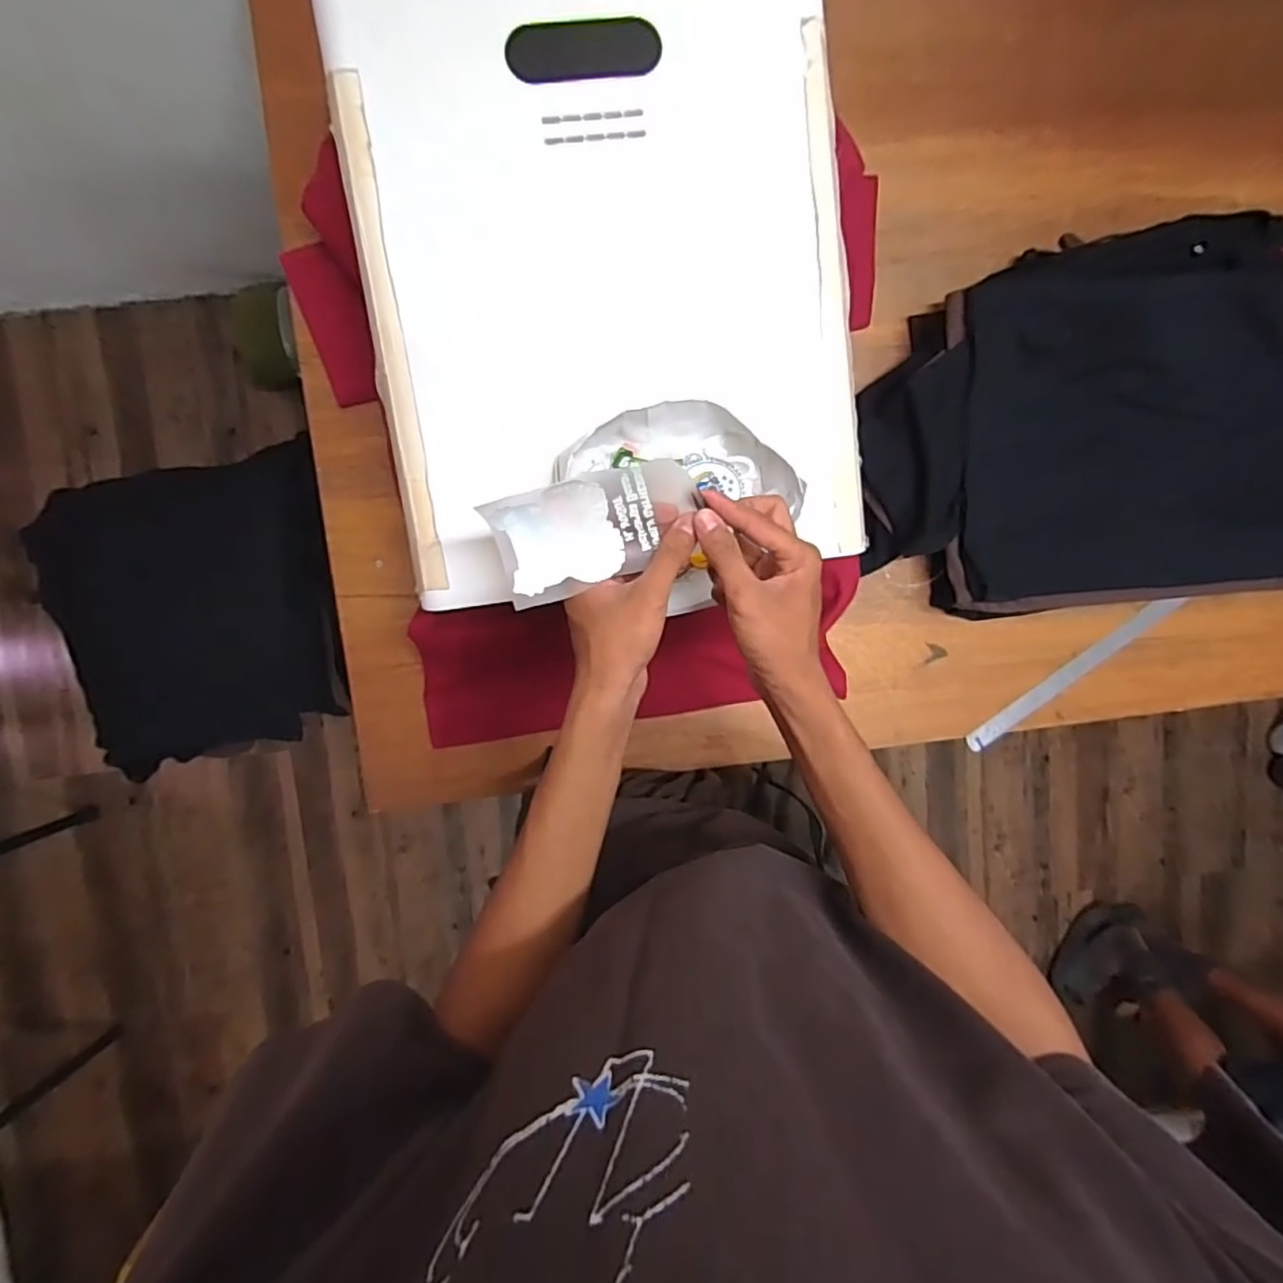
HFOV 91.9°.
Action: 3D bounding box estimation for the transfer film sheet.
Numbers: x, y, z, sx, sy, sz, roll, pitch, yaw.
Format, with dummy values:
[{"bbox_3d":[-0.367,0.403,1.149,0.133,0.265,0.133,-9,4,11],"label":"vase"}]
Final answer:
[{"bbox_3d":[-0.029,-0.073,0.402,0.131,0.024,0.068,-17,123,1],"label":"transfer film sheet"}]

